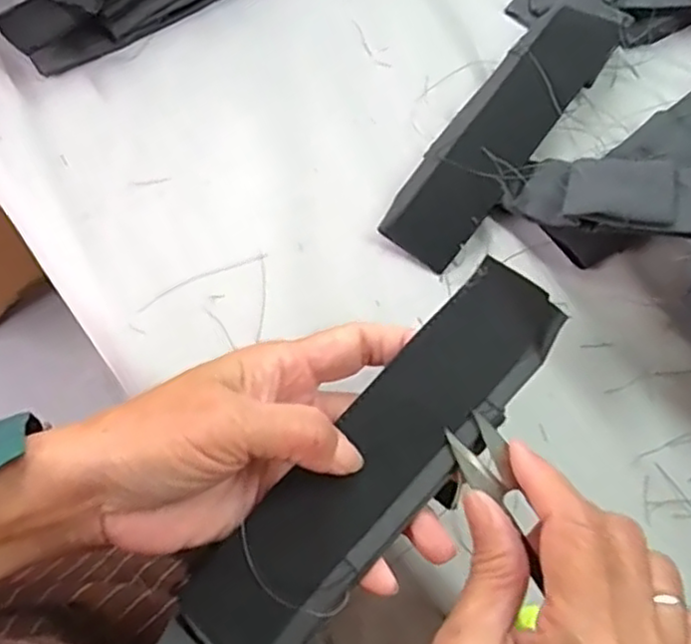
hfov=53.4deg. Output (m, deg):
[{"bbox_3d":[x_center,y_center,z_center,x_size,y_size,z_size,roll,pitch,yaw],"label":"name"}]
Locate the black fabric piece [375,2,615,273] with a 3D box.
[{"bbox_3d":[0.088,-0.109,0.386,0.047,0.025,0.177,35,72,13],"label":"black fabric piece"}]

